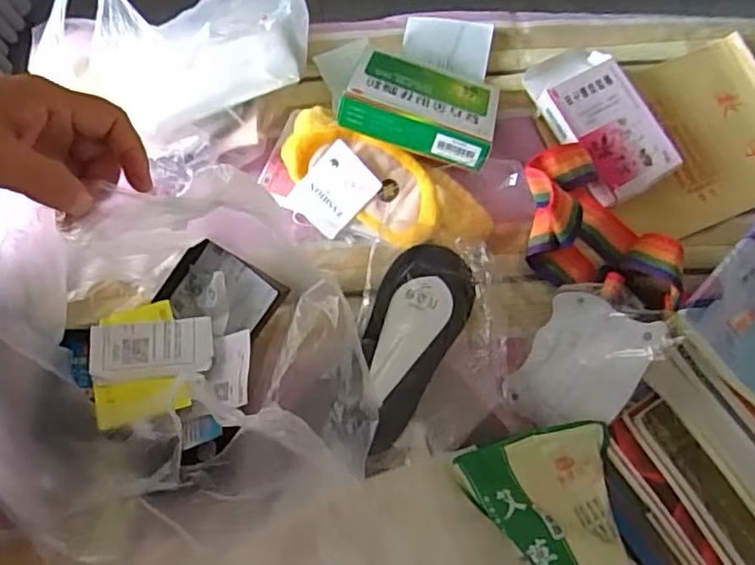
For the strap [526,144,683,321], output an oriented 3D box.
[{"bbox_3d":[0.216,-0.056,0.590,0.169,0.086,0.121,27,77,5],"label":"strap"}]

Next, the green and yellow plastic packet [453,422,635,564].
[{"bbox_3d":[0.149,0.211,0.498,0.130,0.047,0.170,-15,77,-5],"label":"green and yellow plastic packet"}]

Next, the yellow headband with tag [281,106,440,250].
[{"bbox_3d":[-0.022,-0.097,0.610,0.179,0.048,0.102,31,78,6],"label":"yellow headband with tag"}]

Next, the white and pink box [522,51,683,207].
[{"bbox_3d":[0.236,-0.174,0.638,0.096,0.025,0.170,-27,79,-8],"label":"white and pink box"}]

